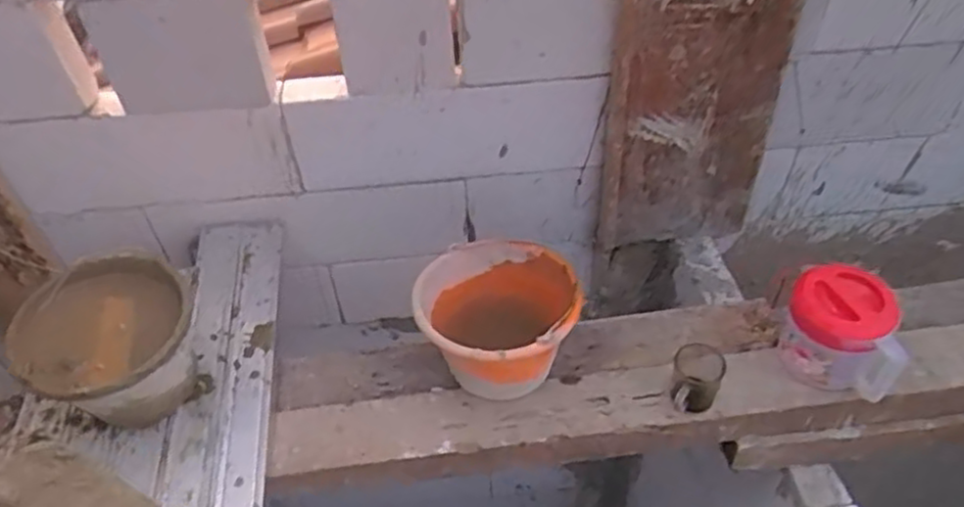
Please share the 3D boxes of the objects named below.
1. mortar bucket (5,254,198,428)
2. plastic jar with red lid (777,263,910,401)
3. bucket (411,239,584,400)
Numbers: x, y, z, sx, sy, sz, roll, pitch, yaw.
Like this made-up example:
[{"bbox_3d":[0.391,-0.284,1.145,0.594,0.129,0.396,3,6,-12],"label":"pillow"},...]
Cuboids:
[{"bbox_3d":[-0.528,0.145,1.057,0.219,0.167,0.237,-1,47,1],"label":"mortar bucket"},{"bbox_3d":[0.529,0.115,1.066,0.171,0.148,0.136,18,51,18],"label":"plastic jar with red lid"},{"bbox_3d":[0.021,0.103,1.123,0.238,0.177,0.223,-1,47,1],"label":"bucket"}]

